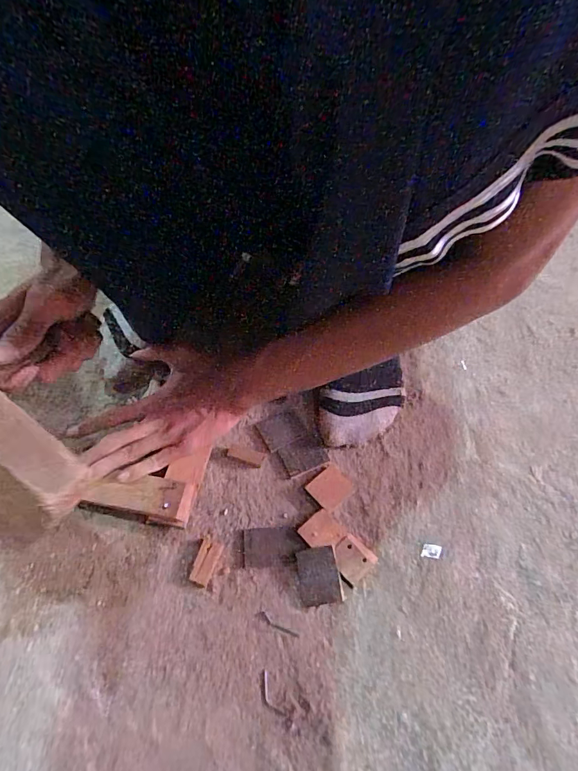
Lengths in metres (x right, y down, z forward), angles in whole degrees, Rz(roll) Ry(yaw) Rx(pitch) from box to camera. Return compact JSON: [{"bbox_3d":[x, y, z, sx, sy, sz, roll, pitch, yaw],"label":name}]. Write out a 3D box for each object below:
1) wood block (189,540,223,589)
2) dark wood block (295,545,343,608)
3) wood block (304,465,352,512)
[{"bbox_3d":[-0.077,0.162,0.392,0.019,0.004,0.038,19,57,9],"label":"wood block"},{"bbox_3d":[0.027,0.174,0.393,0.038,0.006,0.047,-13,59,5],"label":"dark wood block"},{"bbox_3d":[0.041,0.103,0.437,0.039,0.004,0.034,-37,65,-25],"label":"wood block"}]

